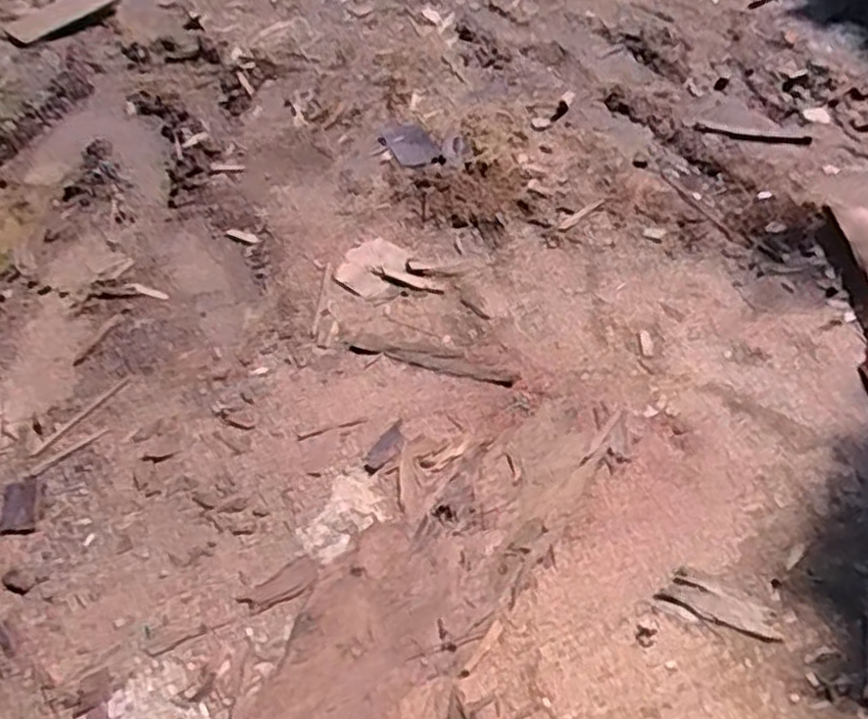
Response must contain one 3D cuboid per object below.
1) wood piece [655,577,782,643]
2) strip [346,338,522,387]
[{"bbox_3d":[0.567,0.494,1.517,0.229,0.019,0.068,16,52,13],"label":"wood piece"},{"bbox_3d":[0.000,-0.004,1.928,0.423,0.014,0.065,12,51,10],"label":"strip"}]

